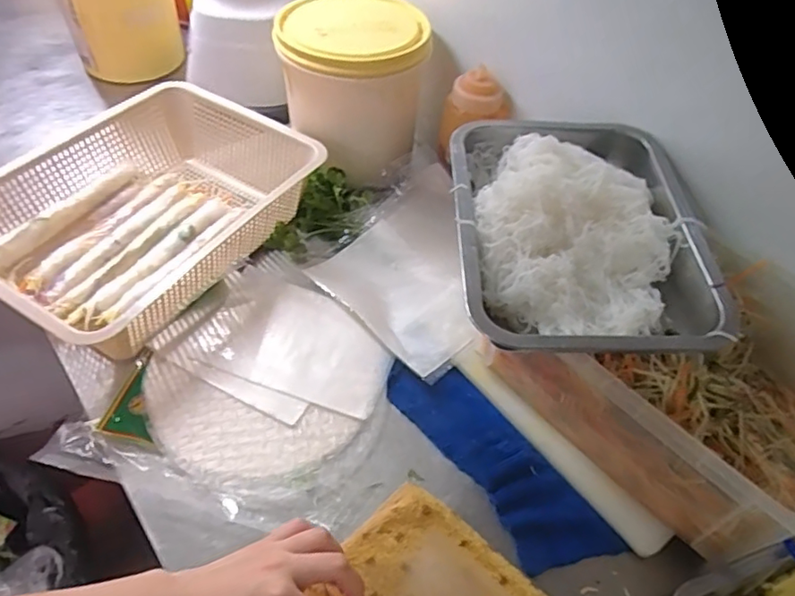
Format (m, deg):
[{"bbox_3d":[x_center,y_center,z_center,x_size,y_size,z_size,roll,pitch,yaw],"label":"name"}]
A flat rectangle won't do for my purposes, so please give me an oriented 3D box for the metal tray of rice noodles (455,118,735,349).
[{"bbox_3d":[0.148,-0.061,0.474,0.201,0.061,0.262,2,50,-4],"label":"metal tray of rice noodles"}]

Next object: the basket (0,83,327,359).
[{"bbox_3d":[-0.270,-0.096,0.629,0.259,0.088,0.352,32,55,20],"label":"basket"}]

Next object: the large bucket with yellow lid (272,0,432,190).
[{"bbox_3d":[-0.056,-0.250,0.697,0.160,0.166,0.155,3,50,-3],"label":"large bucket with yellow lid"}]

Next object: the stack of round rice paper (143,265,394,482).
[{"bbox_3d":[-0.126,0.074,0.559,0.207,0.012,0.210,31,54,19],"label":"stack of round rice paper"}]

